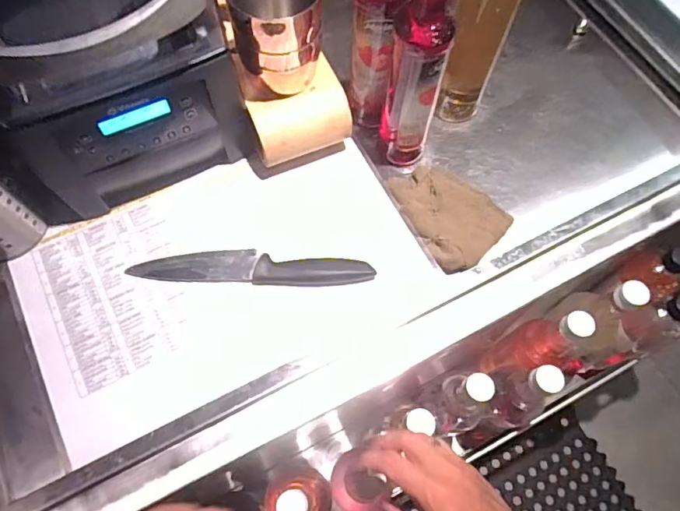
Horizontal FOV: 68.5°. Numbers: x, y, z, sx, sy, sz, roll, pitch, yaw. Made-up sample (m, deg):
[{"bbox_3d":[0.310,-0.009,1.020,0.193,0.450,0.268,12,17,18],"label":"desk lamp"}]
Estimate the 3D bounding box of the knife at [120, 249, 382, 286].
[{"bbox_3d":[-0.093,0.014,0.528,0.250,0.017,0.036,5,67,1],"label":"knife"}]

